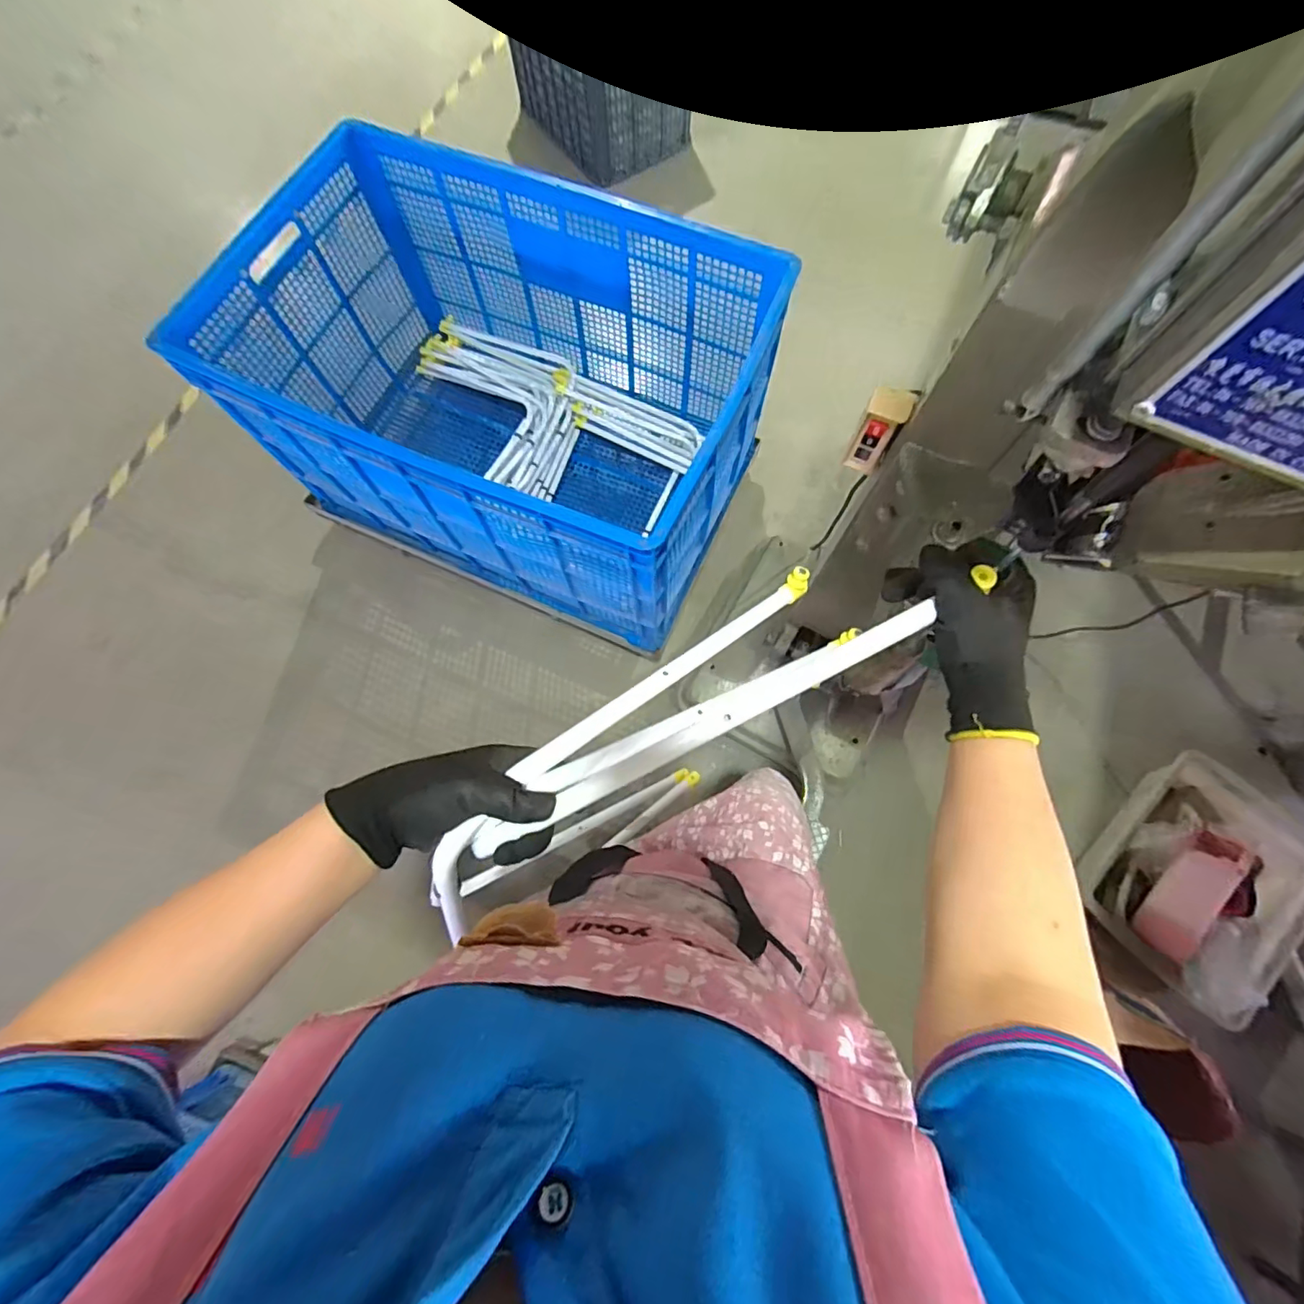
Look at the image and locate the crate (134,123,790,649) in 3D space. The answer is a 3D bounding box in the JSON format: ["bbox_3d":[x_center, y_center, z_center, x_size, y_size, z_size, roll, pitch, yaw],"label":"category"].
[{"bbox_3d":[-0.297,-0.547,1.235,0.994,0.543,0.670,21,74,7],"label":"crate"}]

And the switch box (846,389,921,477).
[{"bbox_3d":[0.282,-0.275,0.695,0.049,0.105,0.046,25,75,8],"label":"switch box"}]

